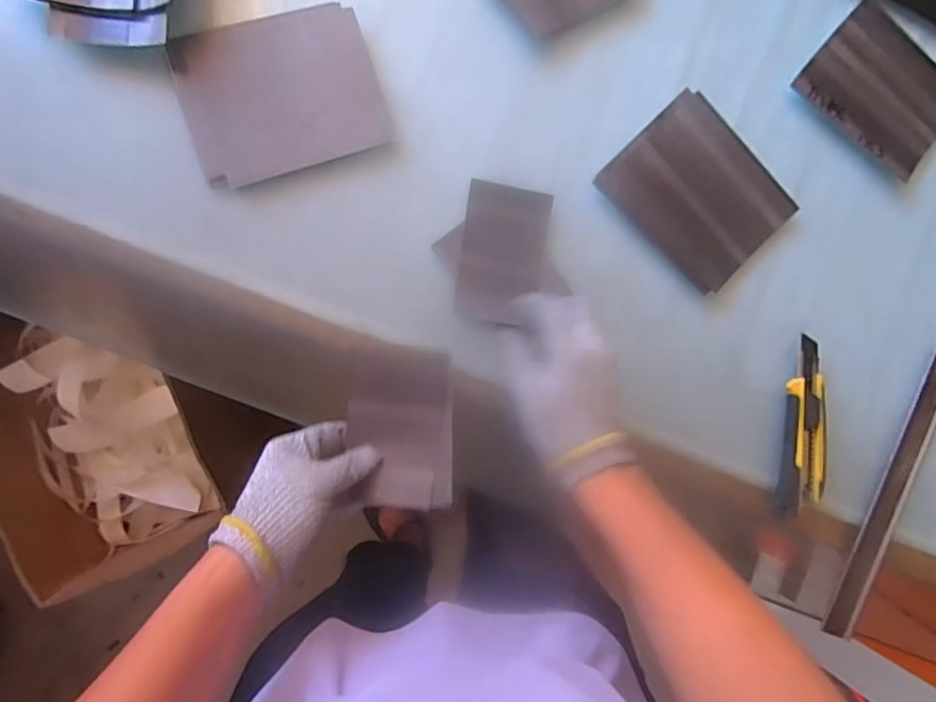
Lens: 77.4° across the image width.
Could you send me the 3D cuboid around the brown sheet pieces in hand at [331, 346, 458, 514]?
[{"bbox_3d":[-0.051,0.059,0.453,0.078,0.014,0.121,1,85,-7],"label":"brown sheet pieces in hand"}]

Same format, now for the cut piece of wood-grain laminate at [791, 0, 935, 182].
[{"bbox_3d":[0.393,-0.249,0.552,0.137,0.007,0.123,42,82,-2],"label":"cut piece of wood-grain laminate"}]

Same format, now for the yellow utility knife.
[{"bbox_3d":[0.301,0.068,0.521,0.036,0.018,0.155,8,85,-6],"label":"yellow utility knife"}]

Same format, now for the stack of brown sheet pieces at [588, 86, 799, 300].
[{"bbox_3d":[0.208,-0.142,0.526,0.147,0.014,0.125,43,82,-2],"label":"stack of brown sheet pieces"}]

